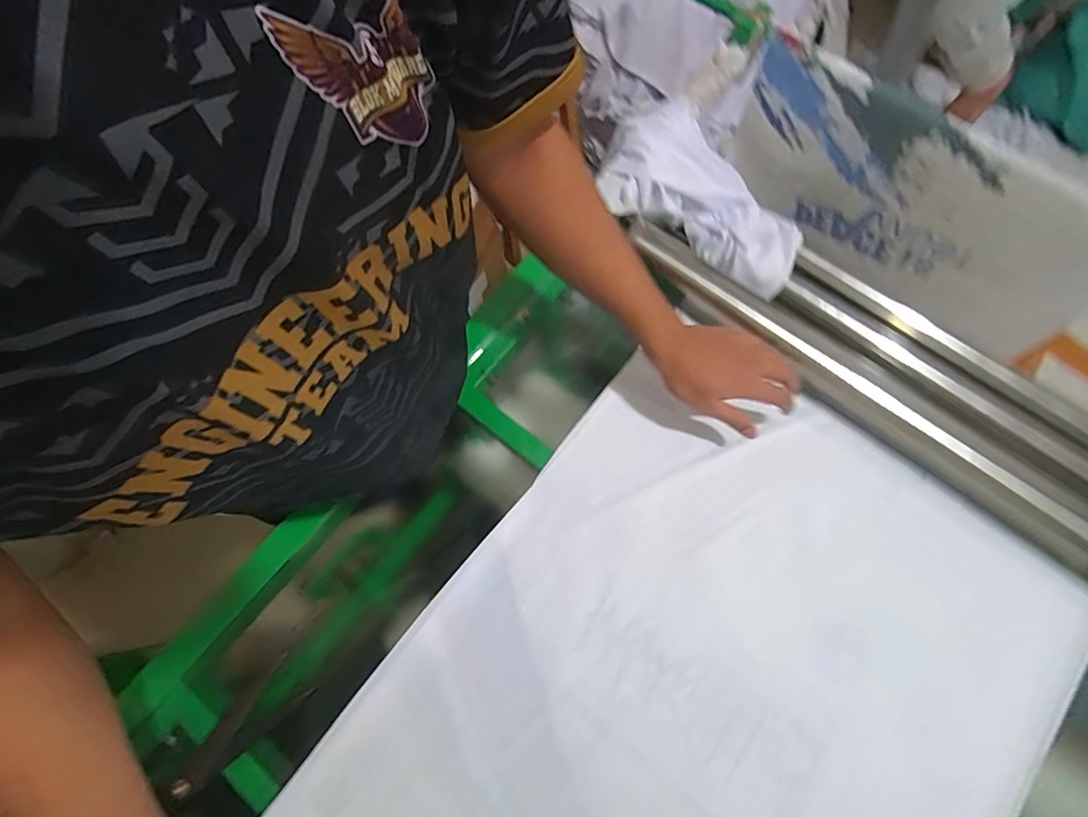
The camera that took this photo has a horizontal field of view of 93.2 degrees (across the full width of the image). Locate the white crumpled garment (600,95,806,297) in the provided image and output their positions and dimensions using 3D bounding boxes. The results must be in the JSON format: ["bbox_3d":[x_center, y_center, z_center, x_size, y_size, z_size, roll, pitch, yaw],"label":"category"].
[{"bbox_3d":[0.251,-0.327,0.808,0.333,0.087,0.181,35,73,-12],"label":"white crumpled garment"}]

